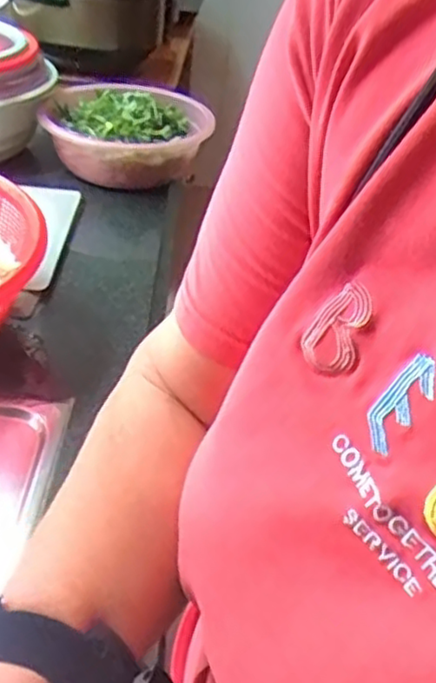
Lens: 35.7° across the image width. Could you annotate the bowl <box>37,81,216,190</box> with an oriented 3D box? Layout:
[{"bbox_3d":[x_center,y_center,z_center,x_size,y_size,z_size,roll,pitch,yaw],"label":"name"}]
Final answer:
[{"bbox_3d":[-0.139,-0.311,1.041,0.234,0.114,0.235,4,37,-3],"label":"bowl"}]

